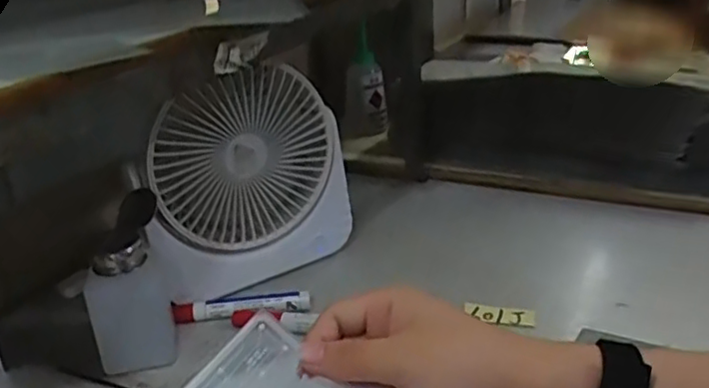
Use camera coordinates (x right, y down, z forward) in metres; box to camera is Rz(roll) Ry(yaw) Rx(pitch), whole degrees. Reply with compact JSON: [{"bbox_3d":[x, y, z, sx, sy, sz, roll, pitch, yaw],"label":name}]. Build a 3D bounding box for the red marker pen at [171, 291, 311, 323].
[{"bbox_3d":[-0.096,0.095,0.556,0.115,0.016,0.019,-4,24,4],"label":"red marker pen"}]

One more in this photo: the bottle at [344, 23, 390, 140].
[{"bbox_3d":[0.015,-0.149,0.929,0.051,0.163,0.069,-9,24,-8],"label":"bottle"}]

